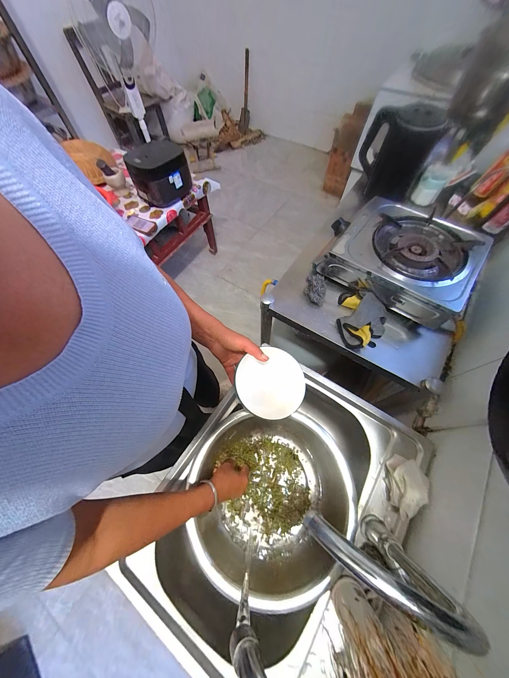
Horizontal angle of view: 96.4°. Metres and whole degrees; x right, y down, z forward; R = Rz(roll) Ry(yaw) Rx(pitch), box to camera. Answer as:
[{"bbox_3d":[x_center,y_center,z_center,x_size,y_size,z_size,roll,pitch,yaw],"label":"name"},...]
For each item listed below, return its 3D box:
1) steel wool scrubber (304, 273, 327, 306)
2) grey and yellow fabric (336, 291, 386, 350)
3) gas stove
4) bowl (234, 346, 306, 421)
[{"bbox_3d":[0.176,-0.147,0.649,0.061,0.047,0.094,15,65,9],"label":"steel wool scrubber"},{"bbox_3d":[0.284,-0.057,0.598,0.113,0.049,0.169,12,65,7],"label":"grey and yellow fabric"},{"bbox_3d":[0.395,-0.240,0.632,0.360,0.096,0.285,34,69,16],"label":"gas stove"},{"bbox_3d":[0.027,0.088,0.457,0.139,0.042,0.130,-1,64,1],"label":"bowl"}]

